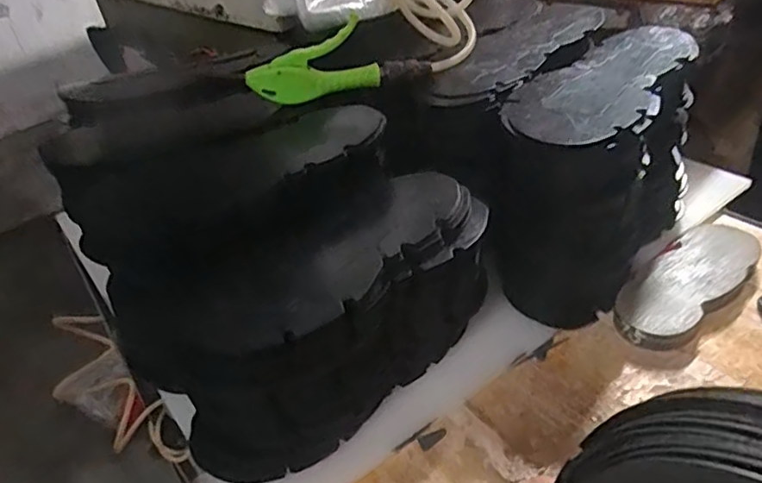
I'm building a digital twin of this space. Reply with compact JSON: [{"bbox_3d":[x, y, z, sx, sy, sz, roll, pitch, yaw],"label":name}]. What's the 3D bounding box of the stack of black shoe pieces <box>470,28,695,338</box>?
[{"bbox_3d":[0.215,-0.072,0.603,0.138,0.188,0.272,27,48,36],"label":"stack of black shoe pieces"}]

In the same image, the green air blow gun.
[{"bbox_3d":[-0.066,-0.170,0.578,0.126,0.070,0.020,-14,38,-9],"label":"green air blow gun"}]

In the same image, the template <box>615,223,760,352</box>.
[{"bbox_3d":[0.304,0.040,0.592,0.201,0.019,0.078,-31,43,-28],"label":"template"}]

